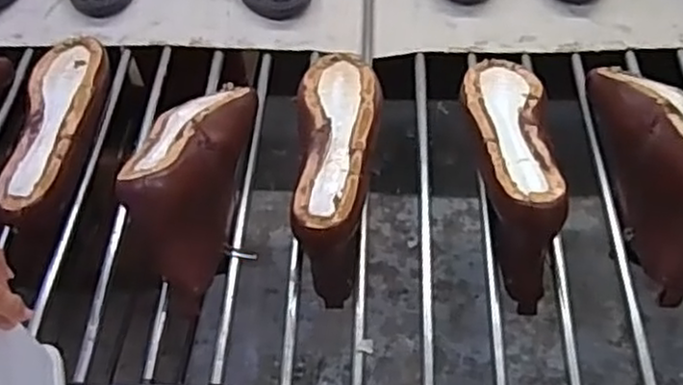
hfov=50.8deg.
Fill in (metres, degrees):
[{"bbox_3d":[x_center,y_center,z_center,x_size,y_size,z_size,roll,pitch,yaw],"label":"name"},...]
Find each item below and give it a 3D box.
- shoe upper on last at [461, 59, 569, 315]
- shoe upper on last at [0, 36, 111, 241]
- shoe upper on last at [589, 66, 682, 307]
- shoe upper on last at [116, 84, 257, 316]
[{"bbox_3d":[0.156,-0.027,0.681,0.073,0.109,0.232,0,52,5],"label":"shoe upper on last"},{"bbox_3d":[-0.286,-0.057,0.732,0.067,0.061,0.236,-1,52,5],"label":"shoe upper on last"},{"bbox_3d":[0.293,-0.040,0.643,0.075,0.098,0.236,-4,52,3],"label":"shoe upper on last"},{"bbox_3d":[-0.142,-0.018,0.667,0.074,0.102,0.229,3,52,8],"label":"shoe upper on last"}]

